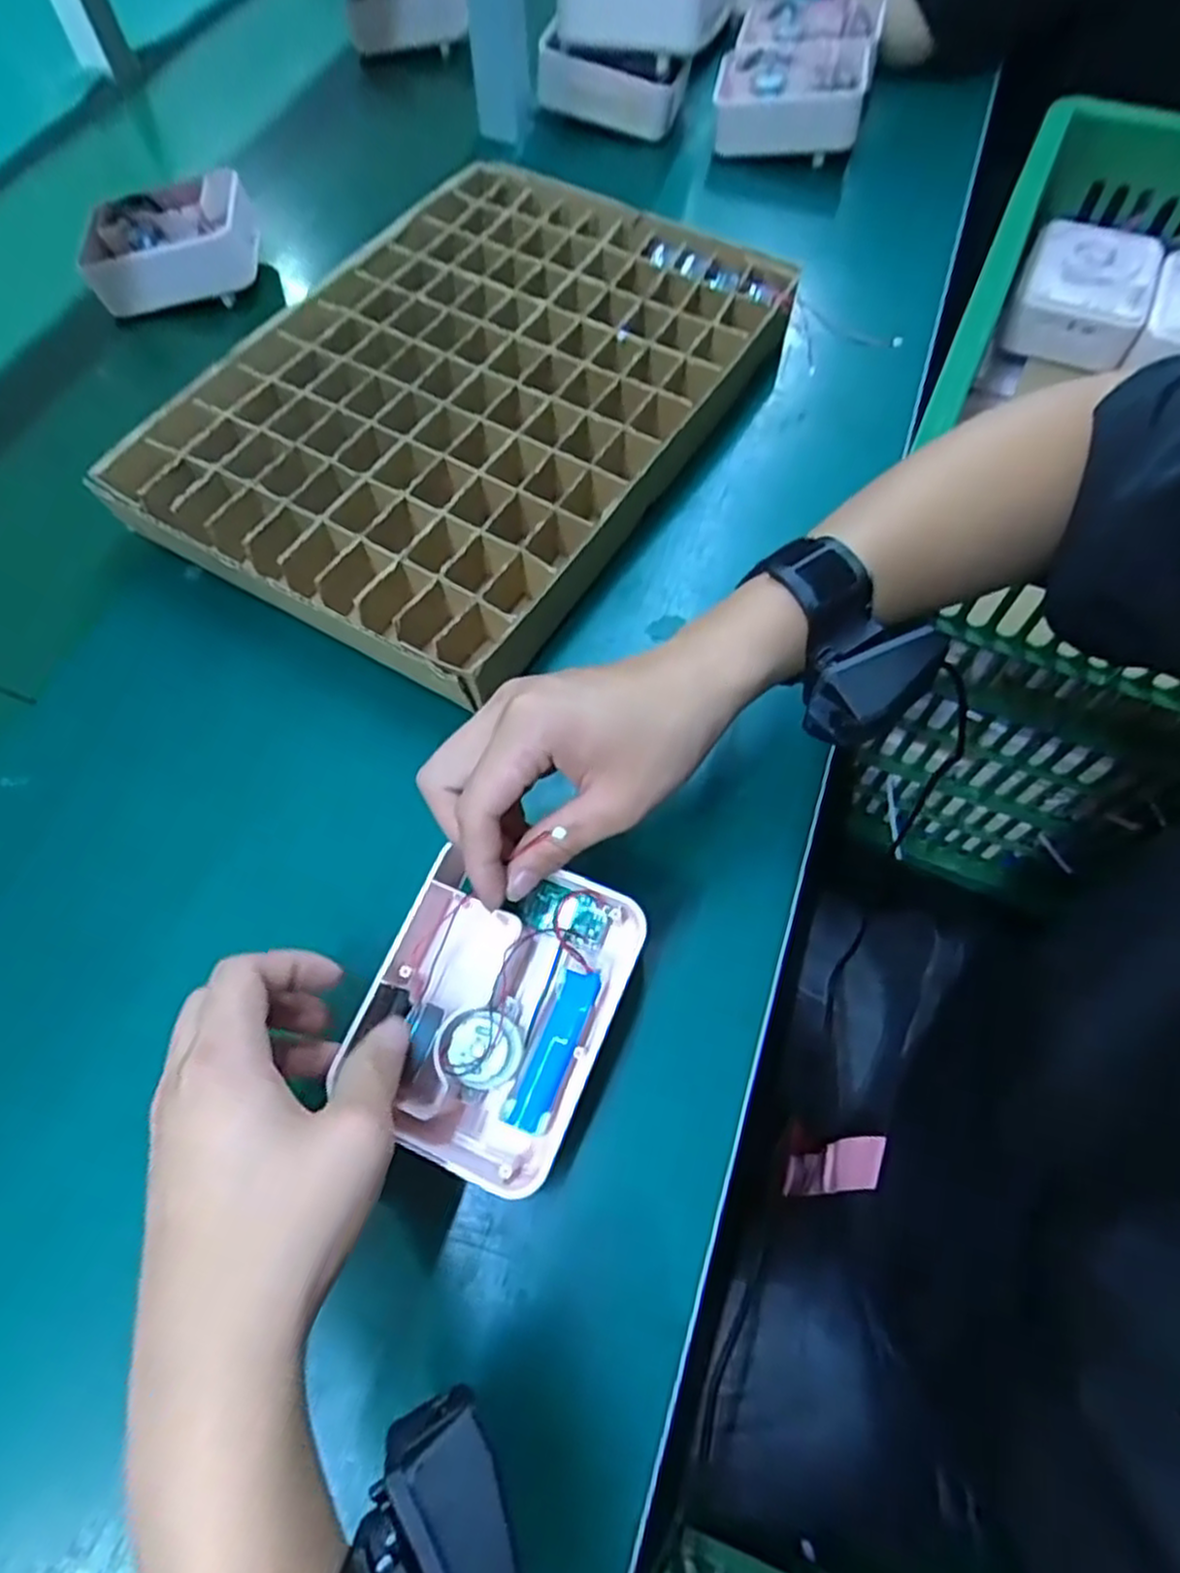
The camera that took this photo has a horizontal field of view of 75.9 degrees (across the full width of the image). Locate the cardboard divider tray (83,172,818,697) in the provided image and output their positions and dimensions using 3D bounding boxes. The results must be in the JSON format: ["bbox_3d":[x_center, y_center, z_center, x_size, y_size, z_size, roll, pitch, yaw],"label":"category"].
[{"bbox_3d":[-0.073,-0.264,0.508,0.305,0.040,0.417,30,68,14],"label":"cardboard divider tray"}]

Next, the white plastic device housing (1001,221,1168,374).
[{"bbox_3d":[0.404,-0.404,0.620,0.096,0.053,0.108,23,67,11],"label":"white plastic device housing"}]

